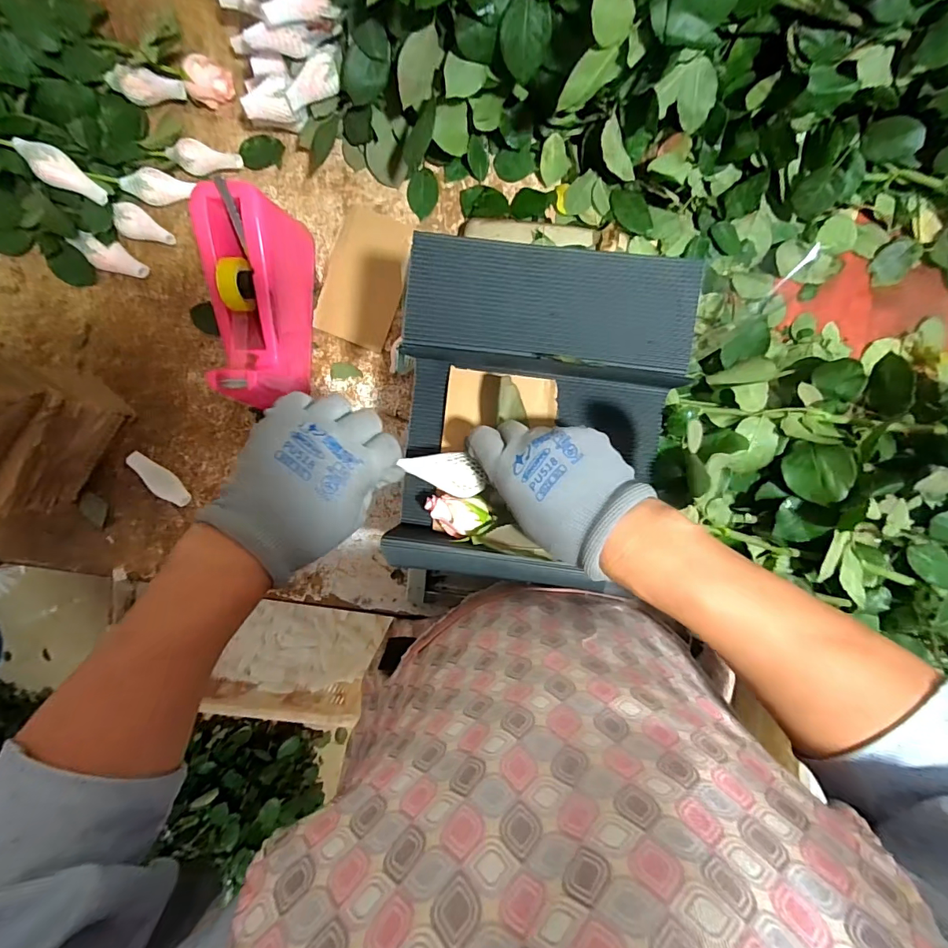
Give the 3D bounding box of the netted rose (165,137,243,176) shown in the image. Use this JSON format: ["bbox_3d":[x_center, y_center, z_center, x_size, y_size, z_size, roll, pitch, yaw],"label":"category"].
[{"bbox_3d":[-0.285,-0.331,0.483,0.076,0.029,0.031,16,95,1],"label":"netted rose"}]

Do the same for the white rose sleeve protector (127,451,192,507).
[{"bbox_3d":[-0.355,0.007,0.511,0.075,0.012,0.025,44,95,-2],"label":"white rose sleeve protector"}]

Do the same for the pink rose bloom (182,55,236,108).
[{"bbox_3d":[-0.273,-0.405,0.474,0.041,0.034,0.034,14,95,1],"label":"pink rose bloom"}]

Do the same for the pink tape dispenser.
[{"bbox_3d":[-0.214,-0.164,0.458,0.074,0.105,0.193,-2,95,2],"label":"pink tape dispenser"}]

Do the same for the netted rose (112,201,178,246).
[{"bbox_3d":[-0.352,-0.263,0.491,0.057,0.029,0.032,27,95,0],"label":"netted rose"}]

